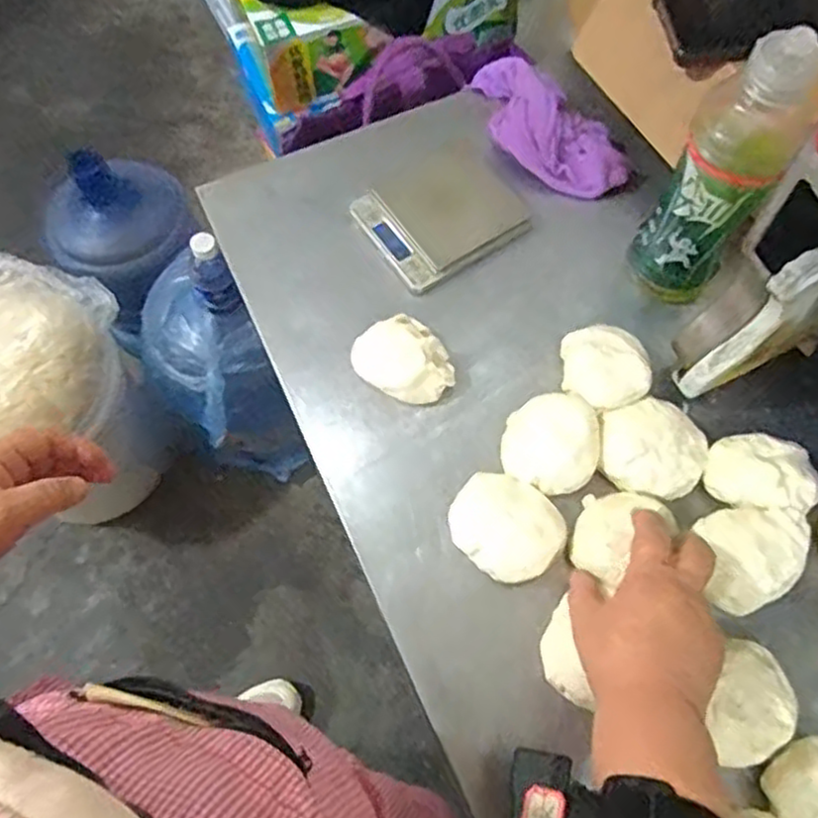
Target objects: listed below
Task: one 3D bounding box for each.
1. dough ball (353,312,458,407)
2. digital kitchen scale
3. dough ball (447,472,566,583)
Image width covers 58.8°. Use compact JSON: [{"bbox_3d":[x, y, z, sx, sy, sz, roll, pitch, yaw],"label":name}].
[{"bbox_3d":[-0.004,-0.038,0.561,0.057,0.038,0.076,-41,75,-15],"label":"dough ball"},{"bbox_3d":[0.029,-0.168,0.621,0.129,0.015,0.106,-31,72,-12],"label":"digital kitchen scale"},{"bbox_3d":[0.066,0.084,0.510,0.077,0.035,0.062,40,73,14],"label":"dough ball"}]

